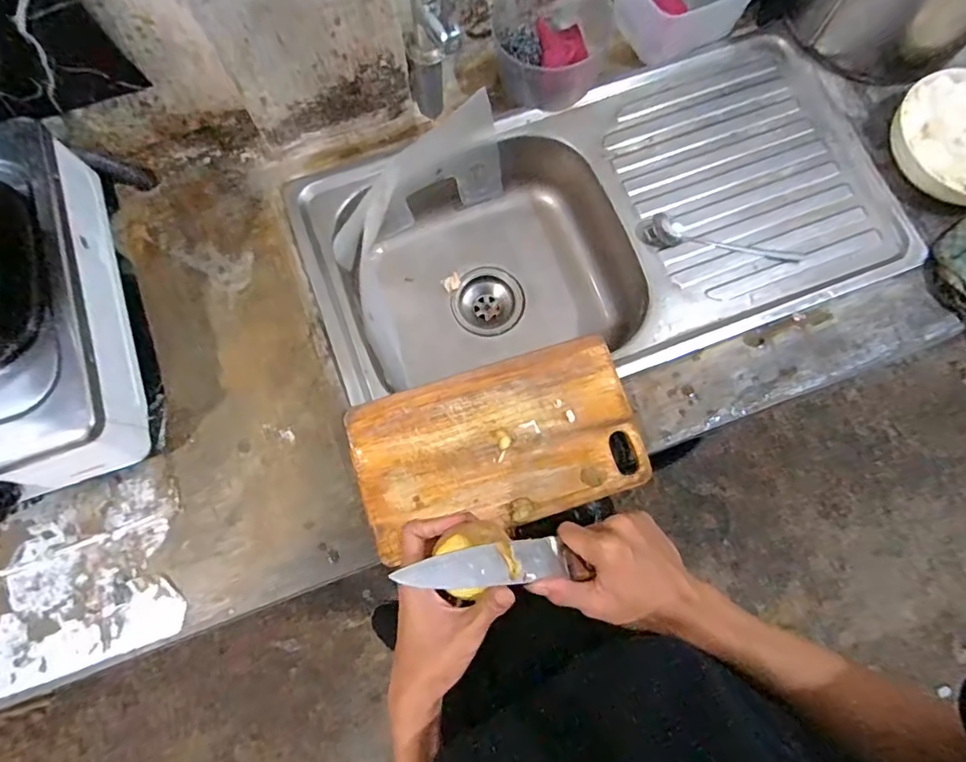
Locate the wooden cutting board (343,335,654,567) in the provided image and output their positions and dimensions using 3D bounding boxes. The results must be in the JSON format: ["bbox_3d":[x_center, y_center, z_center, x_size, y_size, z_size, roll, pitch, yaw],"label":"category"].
[{"bbox_3d":[0.016,0.073,0.587,0.310,0.030,0.177,-17,77,-5],"label":"wooden cutting board"}]

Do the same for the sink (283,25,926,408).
[{"bbox_3d":[0.138,-0.199,0.717,0.716,0.190,0.362,-17,77,-5],"label":"sink"}]

